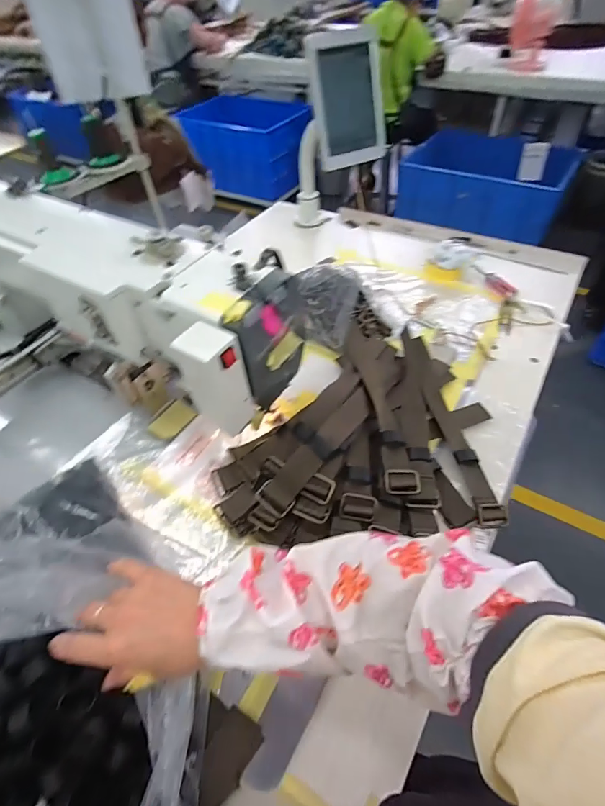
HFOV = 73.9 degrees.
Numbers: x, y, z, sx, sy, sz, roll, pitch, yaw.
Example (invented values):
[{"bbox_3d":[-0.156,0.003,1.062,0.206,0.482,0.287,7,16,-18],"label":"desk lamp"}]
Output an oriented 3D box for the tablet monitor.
[{"bbox_3d":[0.091,-0.581,0.775,0.147,0.208,0.028,-27,39,-17],"label":"tablet monitor"}]

